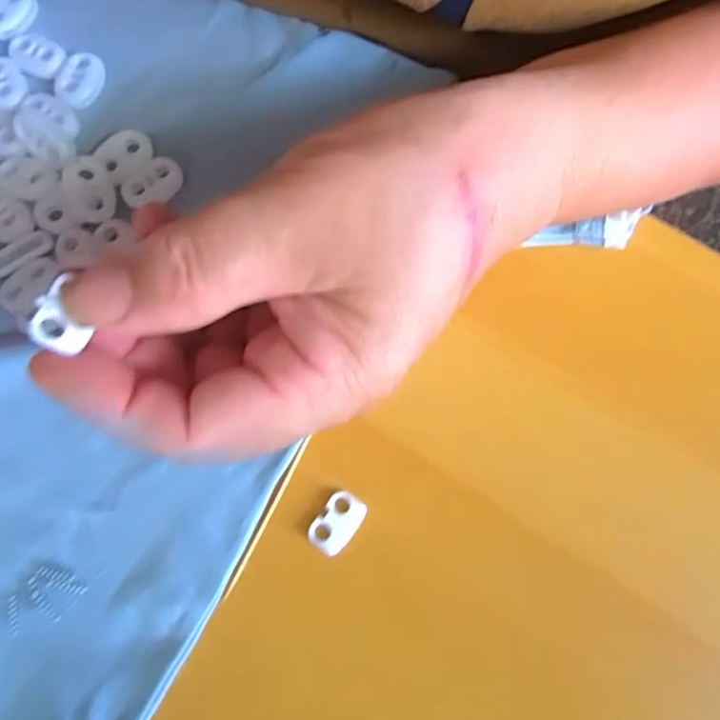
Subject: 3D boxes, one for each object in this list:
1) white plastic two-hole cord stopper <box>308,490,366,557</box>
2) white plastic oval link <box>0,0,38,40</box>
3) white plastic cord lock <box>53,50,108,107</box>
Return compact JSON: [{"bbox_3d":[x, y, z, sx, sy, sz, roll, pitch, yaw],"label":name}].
[{"bbox_3d":[-0.007,0.051,0.174,0.012,0.004,0.019,36,80,7],"label":"white plastic two-hole cord stopper"},{"bbox_3d":[-0.133,-0.132,0.210,0.021,0.004,0.017,-39,81,-8],"label":"white plastic oval link"},{"bbox_3d":[-0.103,-0.103,0.204,0.014,0.004,0.021,26,79,5],"label":"white plastic cord lock"}]

